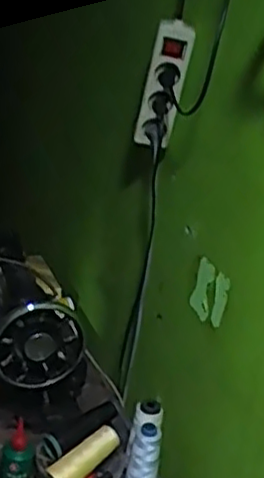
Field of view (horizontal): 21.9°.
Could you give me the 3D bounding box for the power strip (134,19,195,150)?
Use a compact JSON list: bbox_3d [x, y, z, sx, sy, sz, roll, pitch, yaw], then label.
[{"bbox_3d":[0.049,-0.232,1.041,0.061,0.188,0.037,5,21,-7],"label":"power strip"}]

